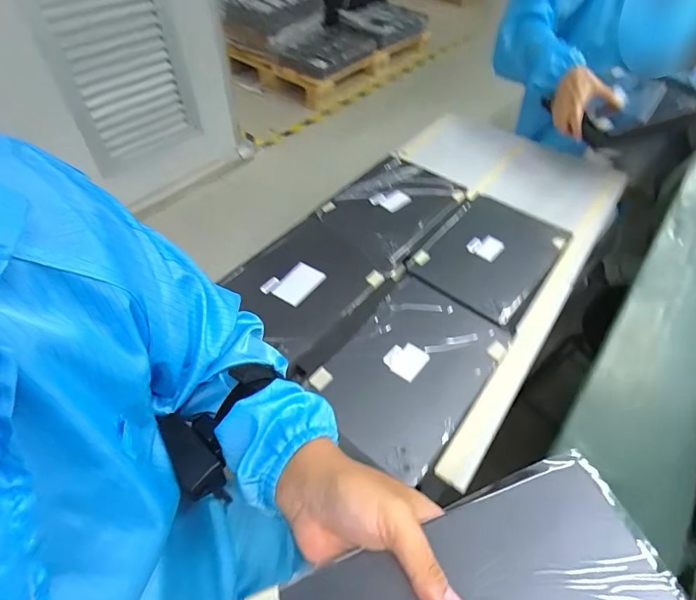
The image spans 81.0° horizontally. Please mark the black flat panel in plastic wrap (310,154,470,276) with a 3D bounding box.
[{"bbox_3d":[0.076,-0.166,0.725,0.181,0.027,0.259,29,56,20],"label":"black flat panel in plastic wrap"}]

